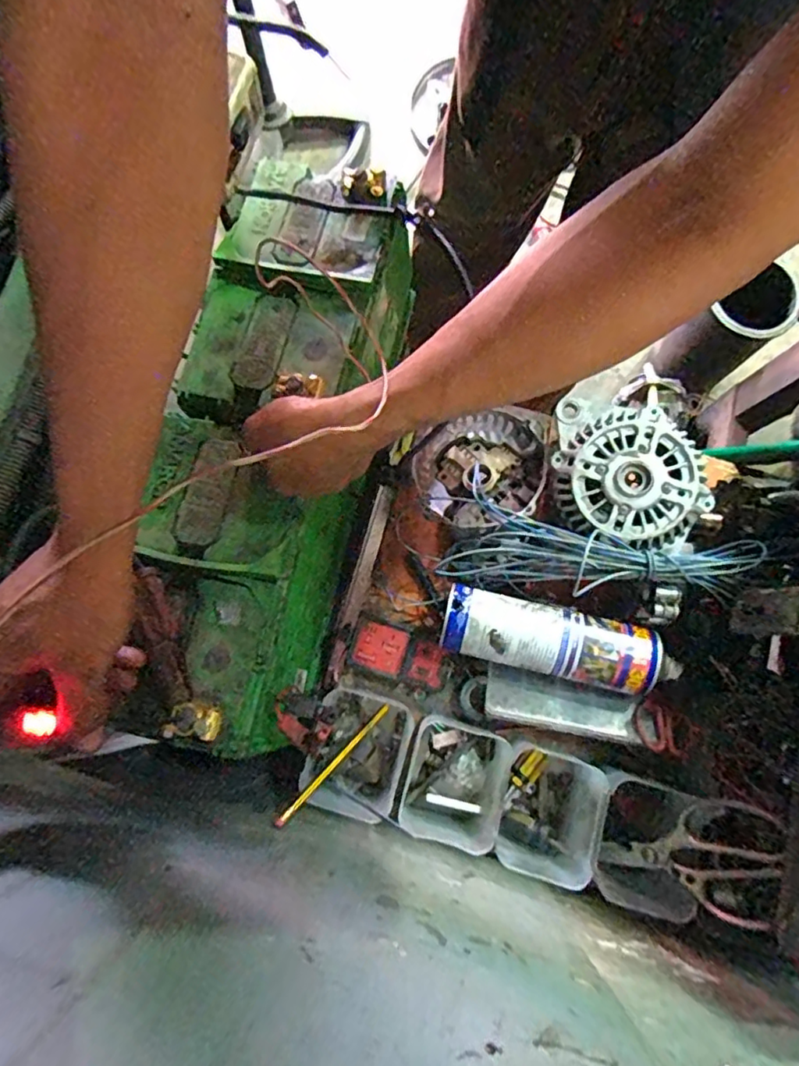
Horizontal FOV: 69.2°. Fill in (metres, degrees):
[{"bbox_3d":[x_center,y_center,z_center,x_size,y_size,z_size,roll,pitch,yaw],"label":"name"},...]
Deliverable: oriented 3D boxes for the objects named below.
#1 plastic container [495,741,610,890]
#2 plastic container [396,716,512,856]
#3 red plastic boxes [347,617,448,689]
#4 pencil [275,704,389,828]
[{"bbox_3d":[0.140,0.262,0.558,0.086,0.089,0.107,13,79,3],"label":"plastic container"},{"bbox_3d":[0.052,0.235,0.555,0.089,0.062,0.102,18,79,4],"label":"plastic container"},{"bbox_3d":[-0.003,0.127,0.610,0.097,0.019,0.050,20,79,4],"label":"red plastic boxes"},{"bbox_3d":[-0.056,0.212,0.543,0.007,0.011,0.163,46,40,9],"label":"pencil"}]

